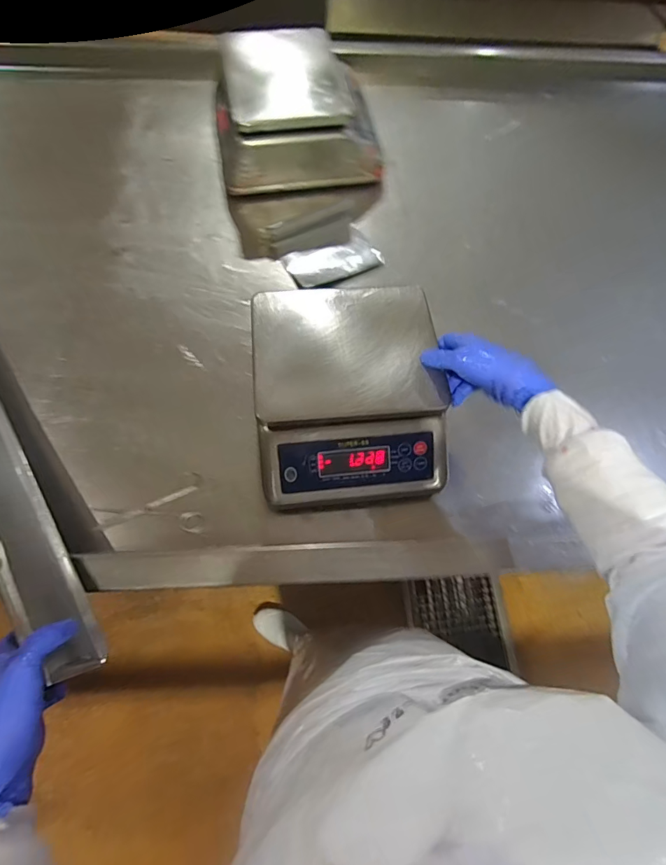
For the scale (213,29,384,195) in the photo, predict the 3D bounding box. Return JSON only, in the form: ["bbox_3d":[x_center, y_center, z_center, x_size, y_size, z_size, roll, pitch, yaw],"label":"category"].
[{"bbox_3d":[-0.061,-0.579,0.780,0.274,0.148,0.274,-4,66,-5],"label":"scale"}]

